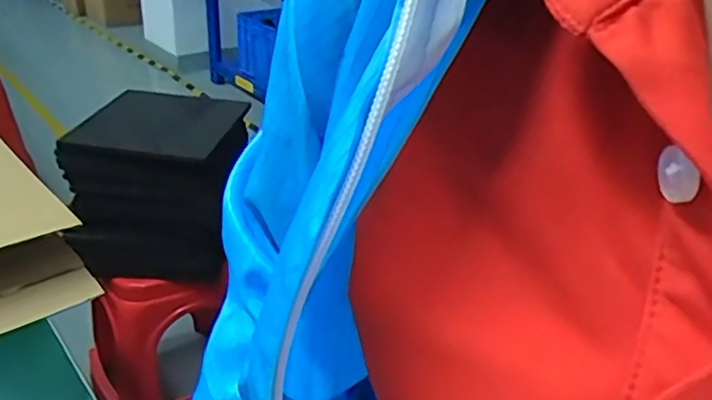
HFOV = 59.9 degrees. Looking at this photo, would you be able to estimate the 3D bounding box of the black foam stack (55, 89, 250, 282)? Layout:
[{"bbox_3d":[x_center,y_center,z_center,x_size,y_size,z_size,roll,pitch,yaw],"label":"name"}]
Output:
[{"bbox_3d":[-0.354,-0.024,1.135,0.246,0.298,0.285,6,29,4],"label":"black foam stack"}]

